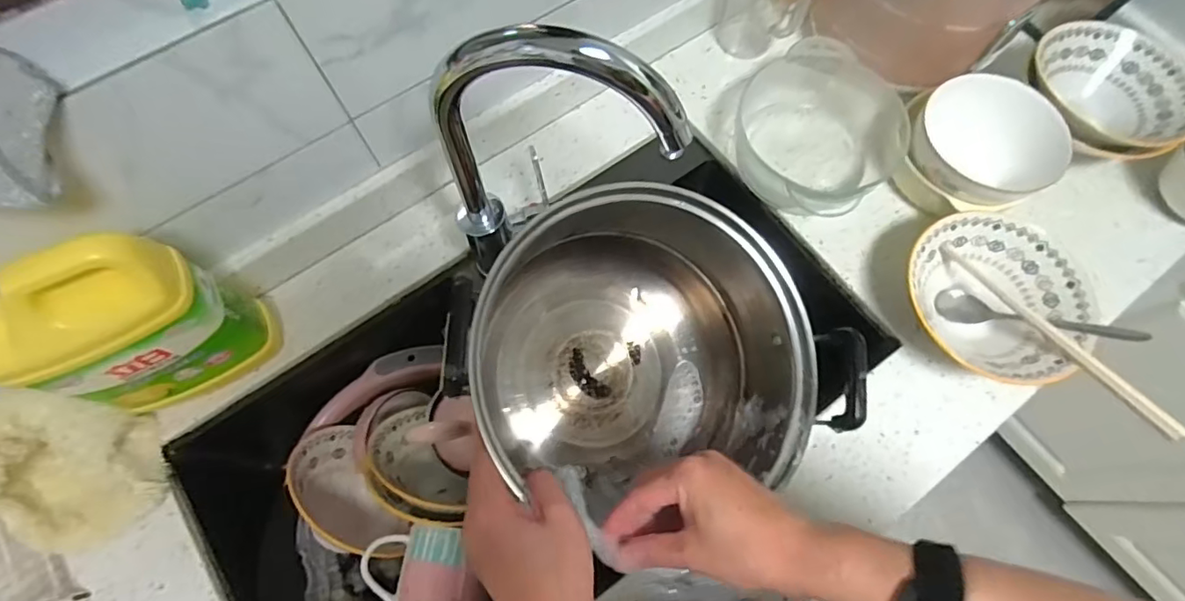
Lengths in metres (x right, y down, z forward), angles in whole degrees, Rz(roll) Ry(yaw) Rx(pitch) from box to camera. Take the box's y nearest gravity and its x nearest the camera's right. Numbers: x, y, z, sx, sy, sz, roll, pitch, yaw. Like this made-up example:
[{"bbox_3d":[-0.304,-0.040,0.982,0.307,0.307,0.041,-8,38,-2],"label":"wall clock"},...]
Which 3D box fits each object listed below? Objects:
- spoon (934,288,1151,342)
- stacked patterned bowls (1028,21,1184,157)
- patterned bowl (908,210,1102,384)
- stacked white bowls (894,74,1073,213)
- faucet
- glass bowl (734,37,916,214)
[{"bbox_3d":[0.445,0.017,0.553,0.168,0.021,0.035,13,69,32],"label":"spoon"},{"bbox_3d":[0.594,-0.235,0.648,0.175,0.077,0.175,-34,74,-12],"label":"stacked patterned bowls"},{"bbox_3d":[0.404,-0.001,0.567,0.174,0.066,0.169,0,71,-1],"label":"patterned bowl"},{"bbox_3d":[0.427,-0.169,0.608,0.146,0.084,0.142,-25,73,-9],"label":"stacked white bowls"},{"bbox_3d":[-0.031,-0.108,0.455,0.182,0.249,0.064,1,70,0],"label":"faucet"},{"bbox_3d":[0.253,-0.195,0.638,0.200,0.088,0.191,0,71,-1],"label":"glass bowl"}]

